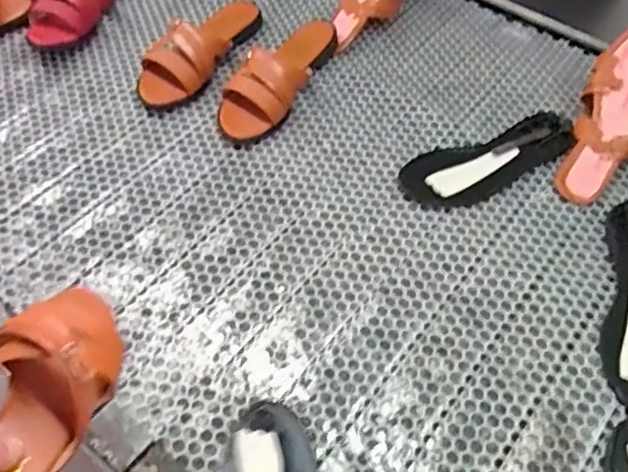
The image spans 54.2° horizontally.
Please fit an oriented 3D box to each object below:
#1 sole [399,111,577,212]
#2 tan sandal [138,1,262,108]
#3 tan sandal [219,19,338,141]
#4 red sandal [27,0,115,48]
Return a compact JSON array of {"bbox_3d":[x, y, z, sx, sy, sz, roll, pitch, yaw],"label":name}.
[{"bbox_3d":[0.224,-0.099,0.785,0.240,0.019,0.088,-26,59,-18],"label":"sole"},{"bbox_3d":[-0.165,-0.277,0.873,0.094,0.061,0.240,25,59,16],"label":"tan sandal"},{"bbox_3d":[-0.046,-0.226,0.845,0.091,0.056,0.238,28,59,17],"label":"tan sandal"},{"bbox_3d":[-0.359,-0.359,0.924,0.085,0.055,0.192,15,56,9],"label":"red sandal"}]

